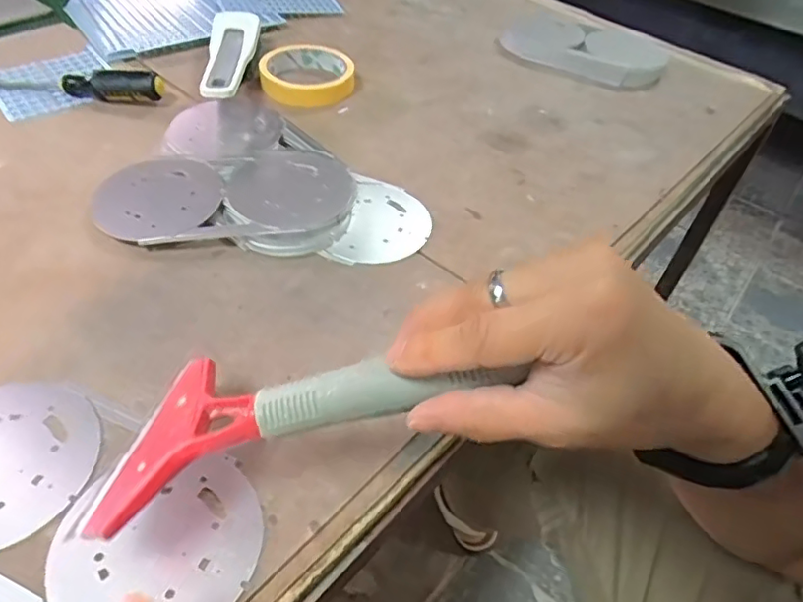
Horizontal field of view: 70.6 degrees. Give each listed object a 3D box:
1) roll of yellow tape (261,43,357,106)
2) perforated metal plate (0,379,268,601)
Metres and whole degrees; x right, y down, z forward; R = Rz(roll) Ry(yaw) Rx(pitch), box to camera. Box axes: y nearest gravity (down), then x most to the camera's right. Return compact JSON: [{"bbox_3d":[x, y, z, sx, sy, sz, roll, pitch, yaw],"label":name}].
[{"bbox_3d":[-0.098,-0.239,0.594,0.094,0.021,0.097,2,48,-3],"label":"roll of yellow tape"},{"bbox_3d":[-0.161,0.100,0.283,0.187,0.008,0.101,20,49,13],"label":"perforated metal plate"}]

